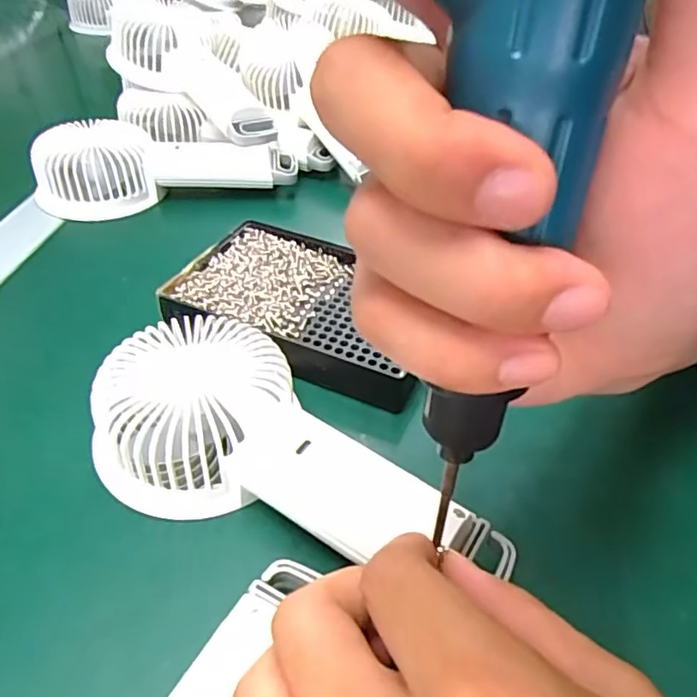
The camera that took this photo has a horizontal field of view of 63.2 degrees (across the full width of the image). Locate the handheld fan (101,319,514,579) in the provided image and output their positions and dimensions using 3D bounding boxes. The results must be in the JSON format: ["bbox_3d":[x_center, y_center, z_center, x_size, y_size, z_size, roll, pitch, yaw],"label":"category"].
[{"bbox_3d":[-0.021,0.044,0.229,0.169,0.039,0.082,22,46,14],"label":"handheld fan"}]

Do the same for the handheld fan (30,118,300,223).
[{"bbox_3d":[-0.131,-0.138,0.416,0.181,0.043,0.075,-10,45,-14],"label":"handheld fan"}]

